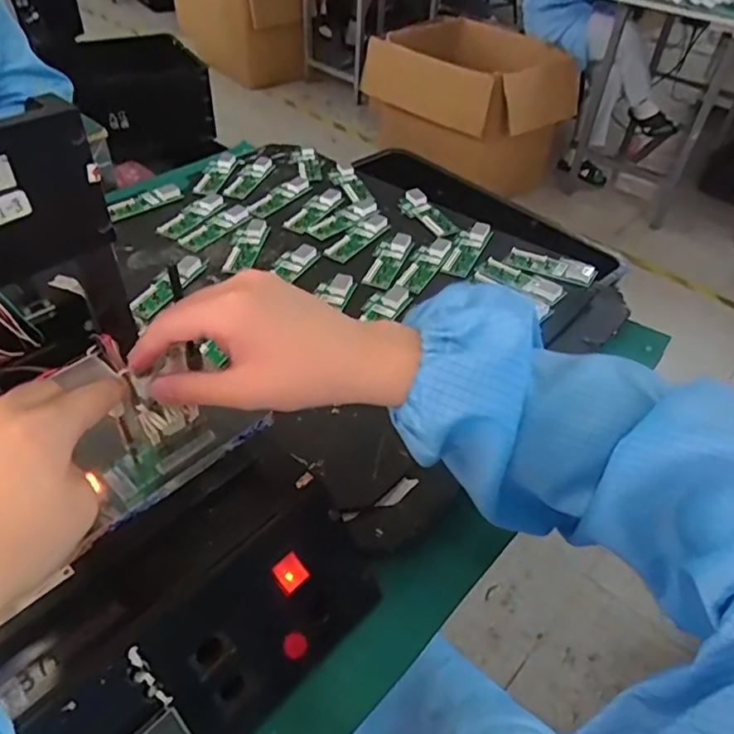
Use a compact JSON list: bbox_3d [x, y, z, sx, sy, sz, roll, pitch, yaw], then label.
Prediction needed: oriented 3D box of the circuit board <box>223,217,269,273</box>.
[{"bbox_3d":[-0.142,-0.143,0.689,0.038,0.008,0.102,7,45,3],"label":"circuit board"}]

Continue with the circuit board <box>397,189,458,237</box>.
[{"bbox_3d":[0.076,-0.196,0.744,0.033,0.022,0.100,-23,51,-25],"label":"circuit board"}]

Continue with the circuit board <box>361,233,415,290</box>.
[{"bbox_3d":[0.023,-0.124,0.674,0.042,0.009,0.101,17,46,13],"label":"circuit board"}]

